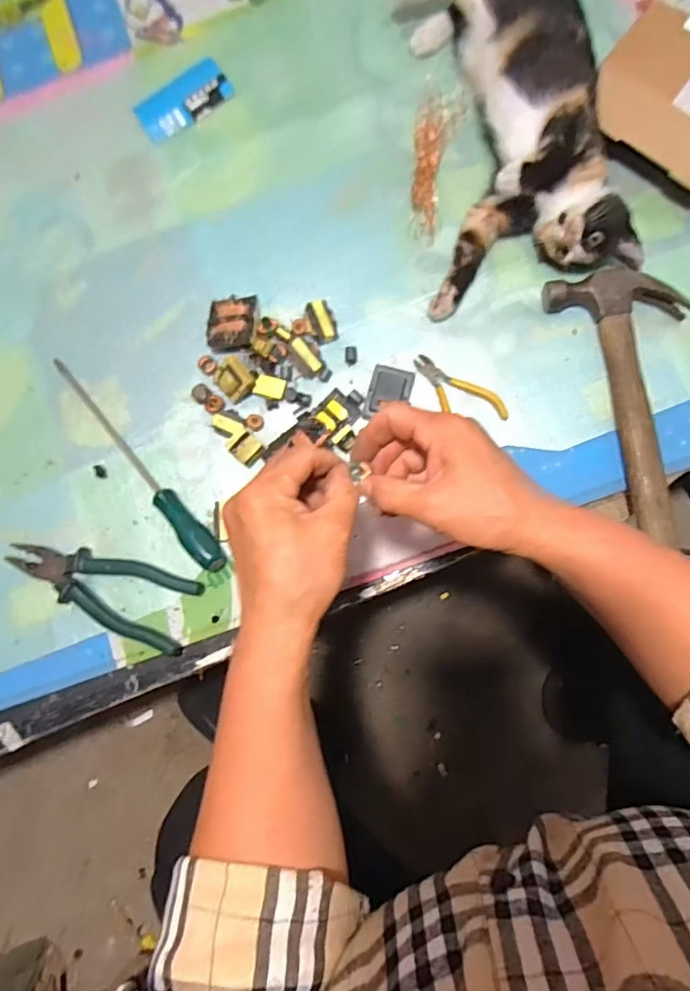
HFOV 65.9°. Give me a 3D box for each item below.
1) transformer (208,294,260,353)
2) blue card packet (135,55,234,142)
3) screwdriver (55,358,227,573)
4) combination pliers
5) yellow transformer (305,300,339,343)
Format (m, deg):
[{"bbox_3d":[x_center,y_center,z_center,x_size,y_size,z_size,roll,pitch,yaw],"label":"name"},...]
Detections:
[{"bbox_3d":[-0.117,-0.178,0.553,0.051,0.021,0.058,-5,82,5],"label":"transformer"},{"bbox_3d":[-0.184,-0.448,0.601,0.107,0.013,0.059,-35,81,1],"label":"blue card packet"},{"bbox_3d":[-0.220,-0.034,0.545,0.027,0.021,0.290,-43,81,-1],"label":"screwdriver"},{"bbox_3d":[-0.239,0.084,0.527,0.188,0.023,0.071,24,86,8],"label":"combination pliers"},{"bbox_3d":[-0.024,-0.179,0.548,0.028,0.017,0.043,-19,81,3],"label":"yellow transformer"}]

